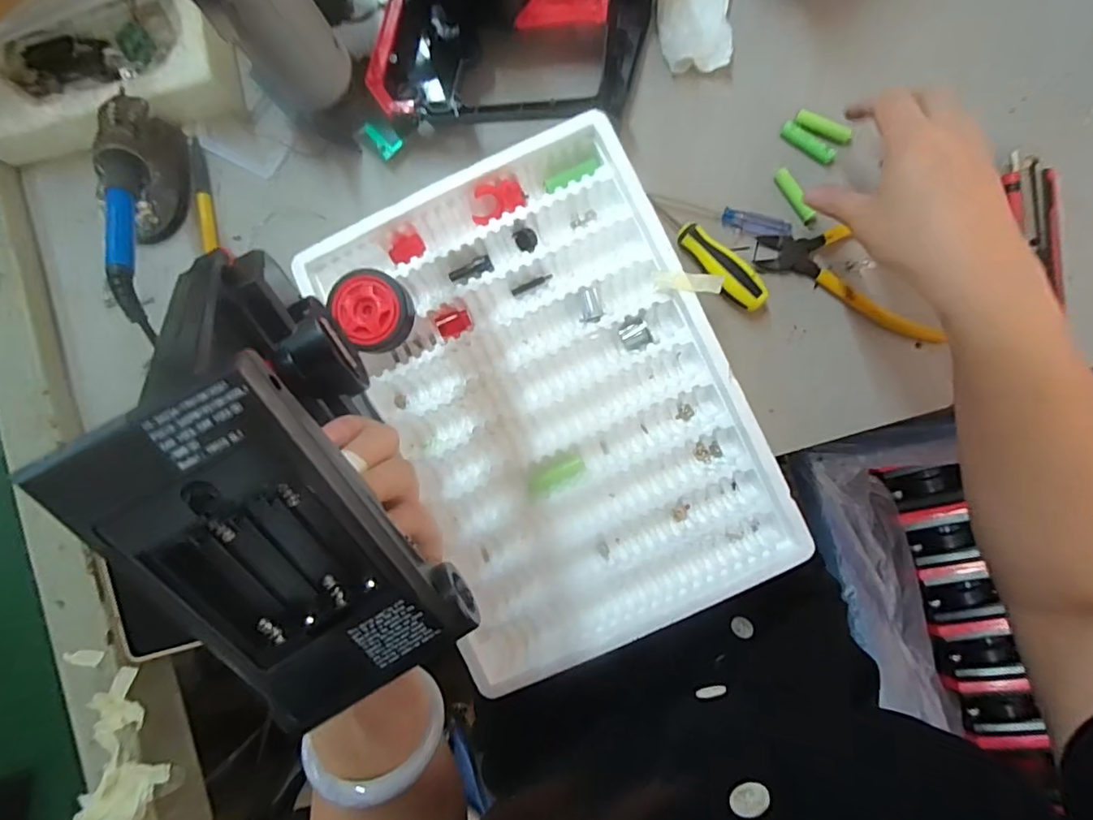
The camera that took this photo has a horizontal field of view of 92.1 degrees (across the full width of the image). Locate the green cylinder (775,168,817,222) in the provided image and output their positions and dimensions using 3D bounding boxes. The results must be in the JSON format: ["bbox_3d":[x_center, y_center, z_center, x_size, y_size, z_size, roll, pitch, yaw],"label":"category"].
[{"bbox_3d":[0.186,-0.161,0.393,0.009,0.009,0.043,-36,85,2],"label":"green cylinder"}]

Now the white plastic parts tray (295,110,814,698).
[{"bbox_3d":[0.002,-0.007,0.380,0.240,0.048,0.346,-25,88,3],"label":"white plastic parts tray"}]

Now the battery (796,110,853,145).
[{"bbox_3d":[0.209,-0.212,0.396,0.043,0.013,0.011,25,90,4],"label":"battery"}]

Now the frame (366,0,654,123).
[{"bbox_3d":[-0.024,-0.271,0.393,0.201,0.048,0.131,4,89,4],"label":"frame"}]

